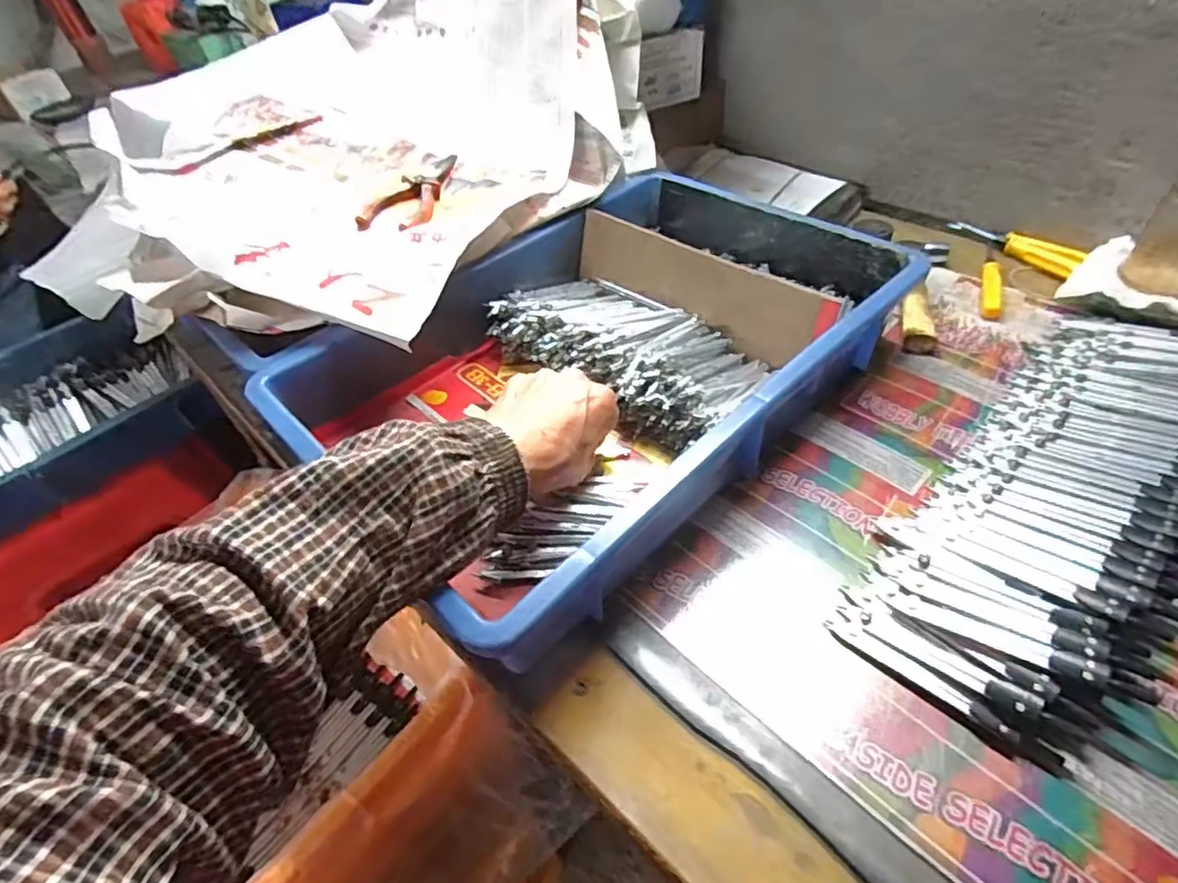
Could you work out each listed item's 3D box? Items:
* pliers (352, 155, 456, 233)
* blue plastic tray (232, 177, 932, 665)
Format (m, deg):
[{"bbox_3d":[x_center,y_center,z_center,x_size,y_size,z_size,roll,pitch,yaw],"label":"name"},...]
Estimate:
[{"bbox_3d":[-0.166,-0.234,0.565,0.060,0.008,0.146,2,44,5],"label":"pliers"},{"bbox_3d":[0.012,-0.068,0.473,0.421,0.097,0.281,-34,52,-28],"label":"blue plastic tray"}]

